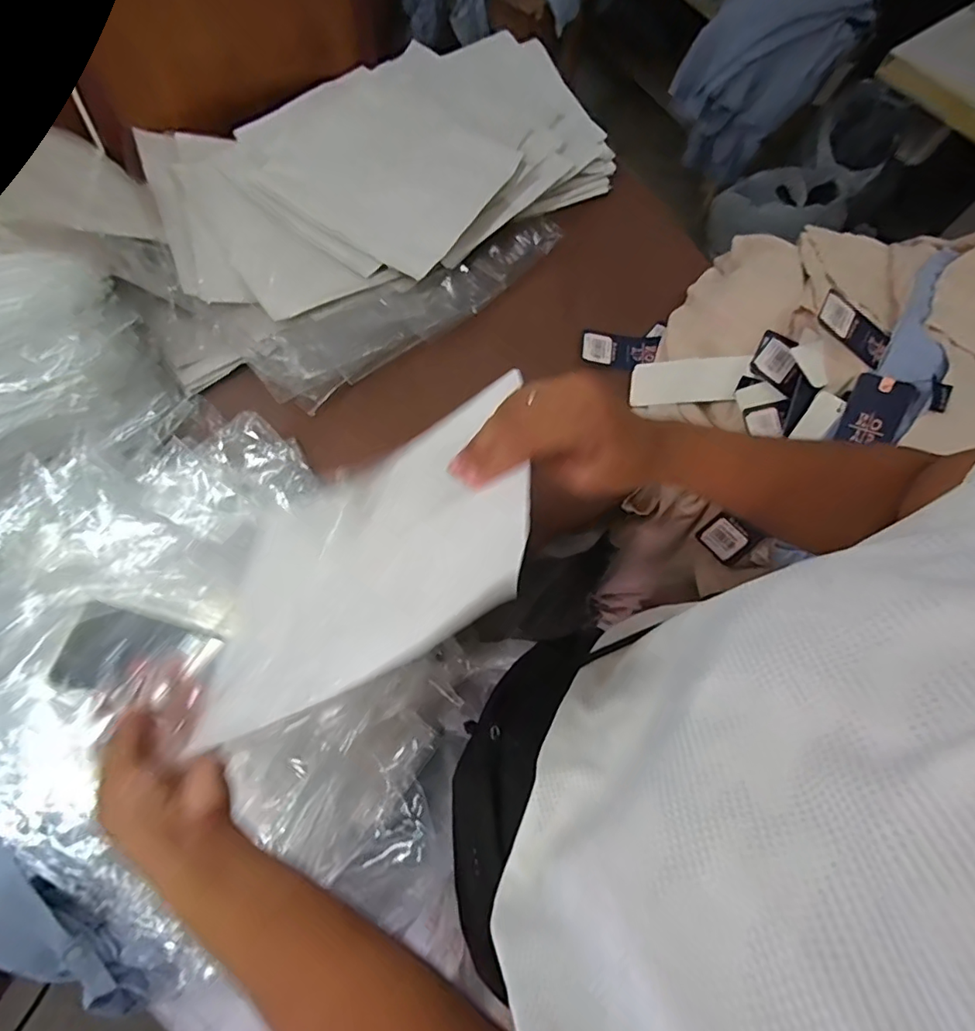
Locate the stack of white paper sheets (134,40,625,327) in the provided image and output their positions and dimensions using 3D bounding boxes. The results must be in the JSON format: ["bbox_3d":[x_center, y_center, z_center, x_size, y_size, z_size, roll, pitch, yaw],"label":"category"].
[{"bbox_3d":[-0.122,-0.441,0.648,0.547,0.037,0.349,-27,74,-10],"label":"stack of white paper sheets"}]

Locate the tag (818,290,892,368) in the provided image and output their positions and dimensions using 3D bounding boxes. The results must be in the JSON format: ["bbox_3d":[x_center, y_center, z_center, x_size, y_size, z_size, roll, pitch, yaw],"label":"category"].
[{"bbox_3d":[0.348,-0.177,0.499,0.075,0.007,0.049,35,72,-5],"label":"tag"}]

